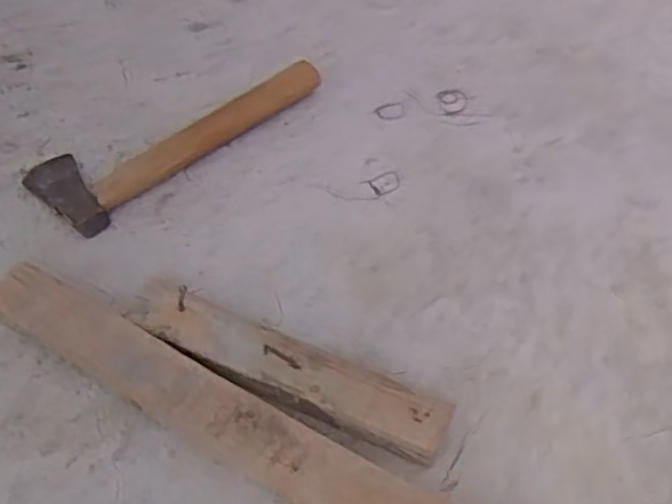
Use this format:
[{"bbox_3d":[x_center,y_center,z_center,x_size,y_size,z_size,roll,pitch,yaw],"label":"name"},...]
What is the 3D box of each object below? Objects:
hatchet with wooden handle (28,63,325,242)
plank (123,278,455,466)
[{"bbox_3d":[-0.177,-0.144,0.783,0.117,0.028,0.329,39,62,23],"label":"hatchet with wooden handle"},{"bbox_3d":[-0.047,0.103,0.614,0.294,0.040,0.063,20,56,12],"label":"plank"}]

